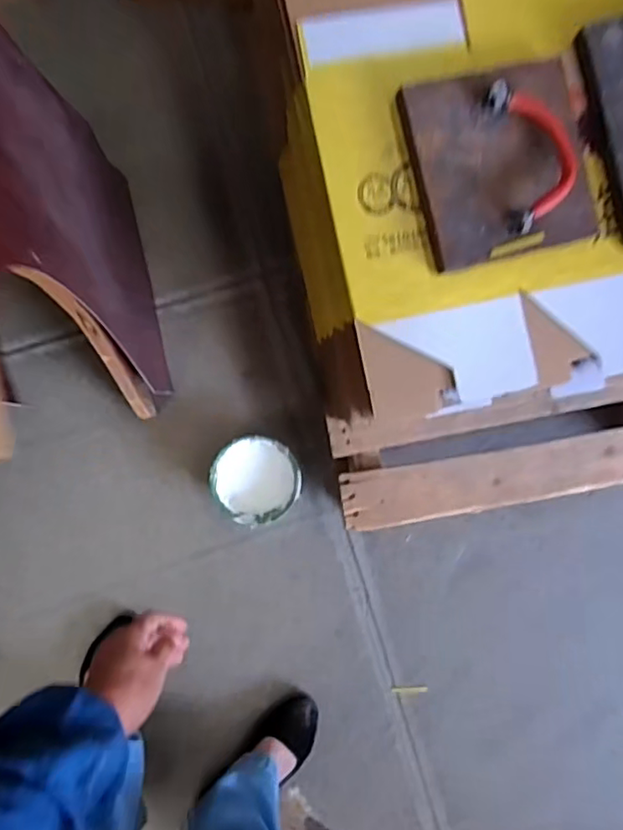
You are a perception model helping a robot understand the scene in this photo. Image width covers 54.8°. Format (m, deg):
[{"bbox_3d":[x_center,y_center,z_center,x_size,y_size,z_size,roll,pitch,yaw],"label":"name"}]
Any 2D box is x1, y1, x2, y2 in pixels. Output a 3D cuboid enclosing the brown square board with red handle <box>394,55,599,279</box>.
[{"bbox_3d":[0.208,-0.273,0.637,0.201,0.058,0.199,-16,93,-5],"label":"brown square board with red handle"}]

